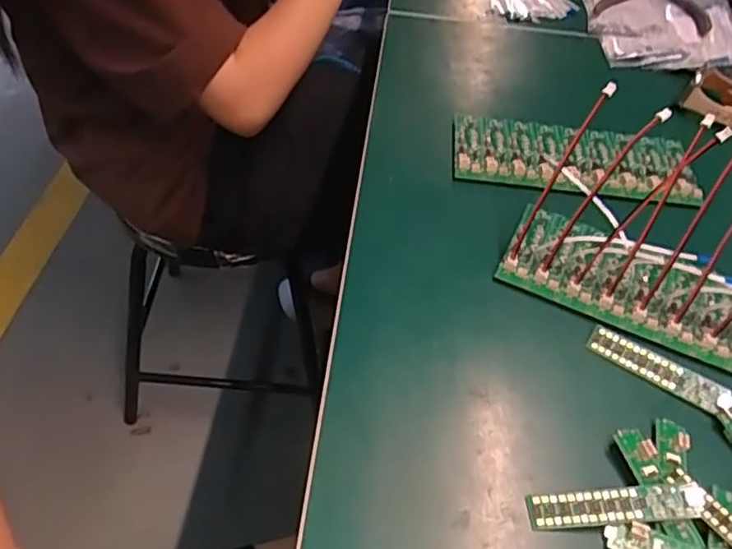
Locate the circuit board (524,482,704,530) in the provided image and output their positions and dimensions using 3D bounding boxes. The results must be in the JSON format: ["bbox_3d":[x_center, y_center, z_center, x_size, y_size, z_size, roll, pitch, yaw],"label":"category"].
[{"bbox_3d":[0.130,0.121,0.322,0.090,0.005,0.017,-6,61,4],"label":"circuit board"}]

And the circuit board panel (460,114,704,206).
[{"bbox_3d":[0.171,-0.098,0.514,0.193,0.013,0.092,7,50,-1],"label":"circuit board panel"}]

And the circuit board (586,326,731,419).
[{"bbox_3d":[0.181,0.058,0.382,0.086,0.006,0.019,27,76,22],"label":"circuit board"}]

